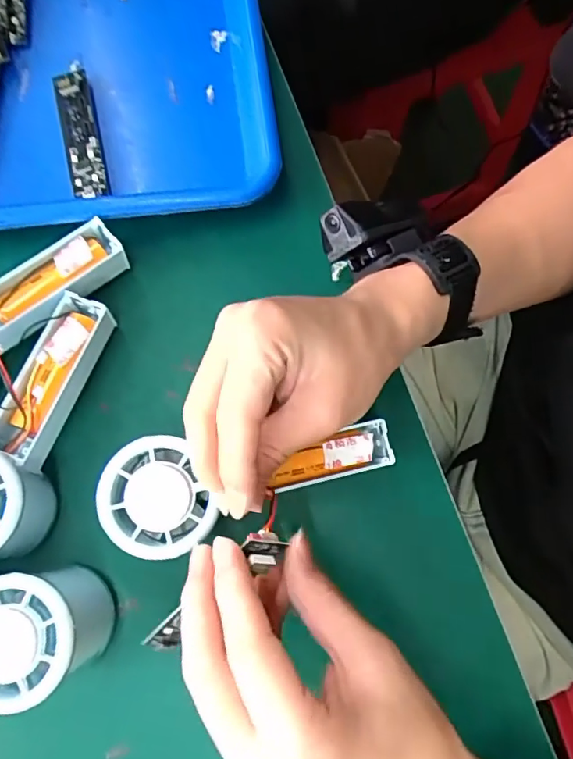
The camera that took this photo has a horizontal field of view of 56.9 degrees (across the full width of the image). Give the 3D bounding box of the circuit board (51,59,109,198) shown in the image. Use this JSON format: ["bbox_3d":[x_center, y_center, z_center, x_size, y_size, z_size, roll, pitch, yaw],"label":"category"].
[{"bbox_3d":[-0.133,-0.161,0.340,0.022,0.013,0.094,-14,79,-2],"label":"circuit board"}]

